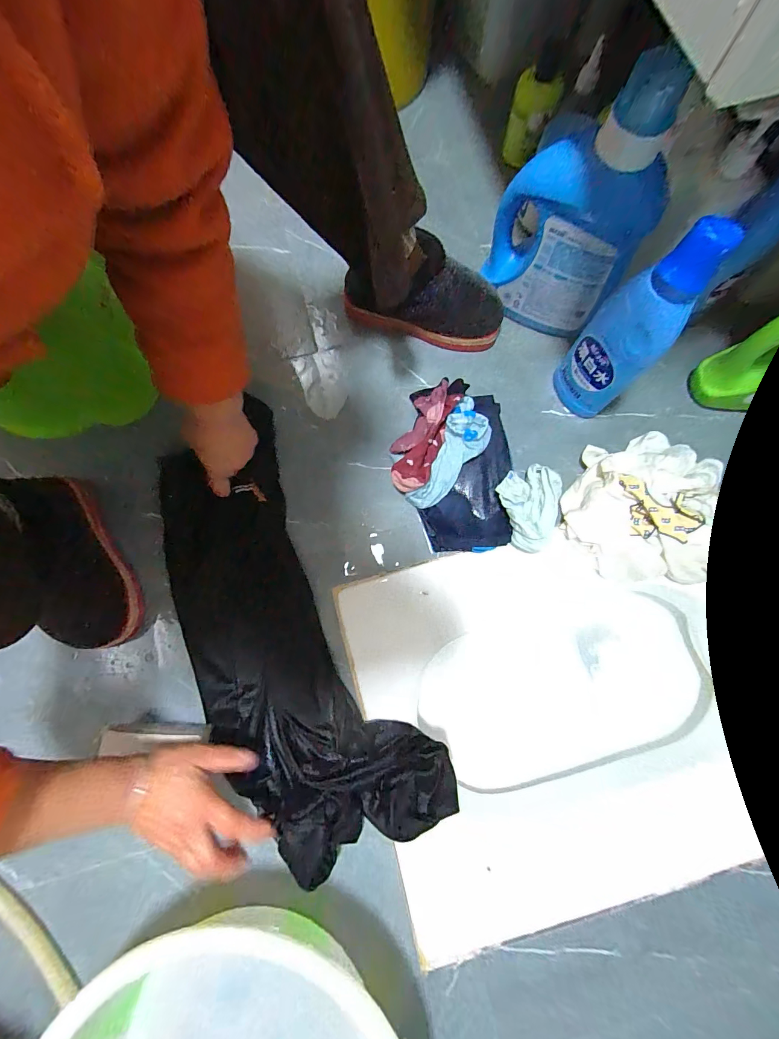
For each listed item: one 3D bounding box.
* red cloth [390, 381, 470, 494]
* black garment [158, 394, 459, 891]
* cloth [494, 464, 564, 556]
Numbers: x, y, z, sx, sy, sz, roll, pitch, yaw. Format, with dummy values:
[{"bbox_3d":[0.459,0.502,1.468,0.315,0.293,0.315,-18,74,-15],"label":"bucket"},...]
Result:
[{"bbox_3d":[0.040,-0.111,0.514,0.067,0.049,0.150,23,79,6],"label":"red cloth"},{"bbox_3d":[-0.156,0.136,0.491,0.237,0.063,0.571,-30,74,-6],"label":"black garment"},{"bbox_3d":[0.192,-0.017,0.494,0.087,0.037,0.110,-15,78,-2],"label":"cloth"}]

